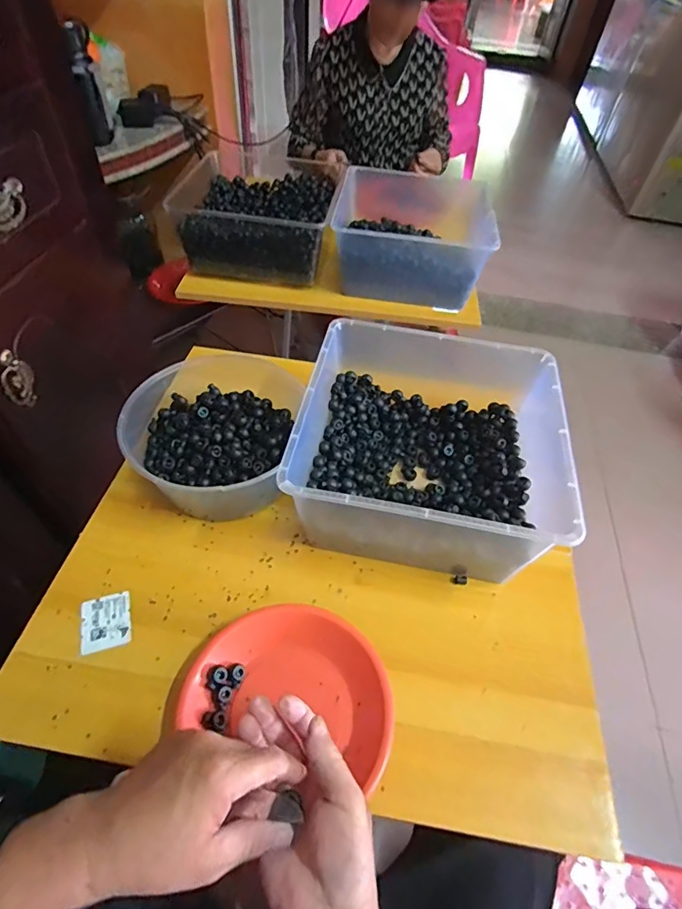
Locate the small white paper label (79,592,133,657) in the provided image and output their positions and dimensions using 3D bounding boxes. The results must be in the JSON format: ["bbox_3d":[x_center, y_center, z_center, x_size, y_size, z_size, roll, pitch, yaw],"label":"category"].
[{"bbox_3d":[-0.258,0.182,0.519,0.050,0.004,0.059,-11,51,-13],"label":"small white paper label"}]

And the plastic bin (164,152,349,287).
[{"bbox_3d":[-0.170,-0.485,0.996,0.296,0.121,0.254,7,50,2],"label":"plastic bin"}]

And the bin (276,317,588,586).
[{"bbox_3d":[0.107,-0.004,0.606,0.304,0.143,0.297,11,50,5],"label":"bin"}]

